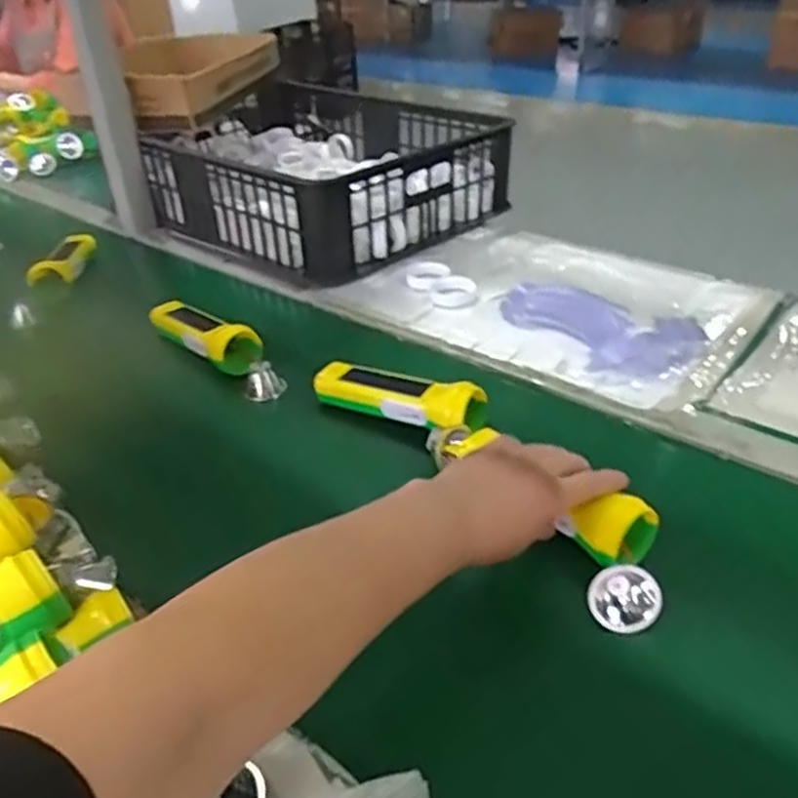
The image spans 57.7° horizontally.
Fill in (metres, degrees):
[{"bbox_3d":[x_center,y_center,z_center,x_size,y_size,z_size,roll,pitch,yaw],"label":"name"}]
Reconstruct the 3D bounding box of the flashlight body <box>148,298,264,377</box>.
[{"bbox_3d":[-0.209,-0.072,0.785,0.055,0.043,0.177,-29,41,-32],"label":"flashlight body"}]

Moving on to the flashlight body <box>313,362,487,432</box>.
[{"bbox_3d":[-0.005,-0.001,0.666,0.166,0.051,0.056,16,39,28],"label":"flashlight body"}]

